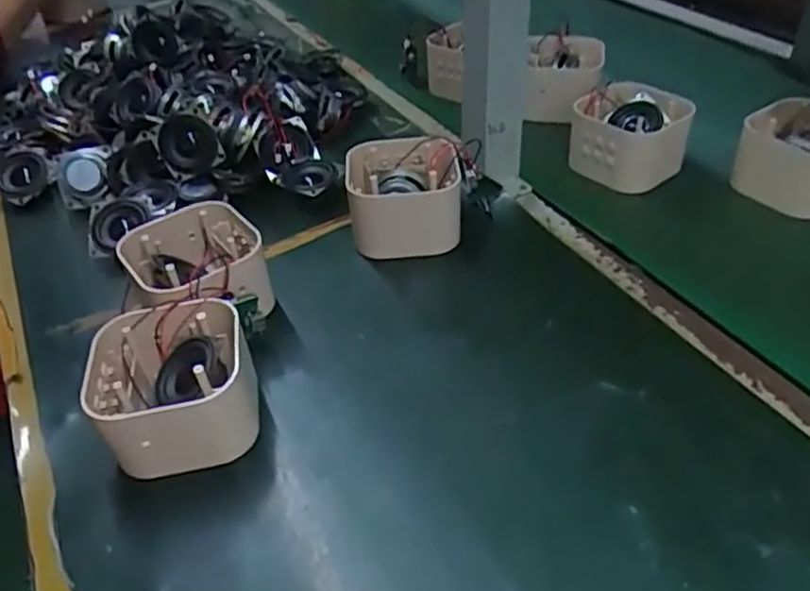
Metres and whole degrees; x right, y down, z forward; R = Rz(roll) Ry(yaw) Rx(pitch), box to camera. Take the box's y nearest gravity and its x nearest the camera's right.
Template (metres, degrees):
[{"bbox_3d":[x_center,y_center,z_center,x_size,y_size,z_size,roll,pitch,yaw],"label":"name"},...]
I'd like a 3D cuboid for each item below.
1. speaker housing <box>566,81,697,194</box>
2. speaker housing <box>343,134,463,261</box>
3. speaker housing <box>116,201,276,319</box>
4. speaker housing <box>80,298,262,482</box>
[{"bbox_3d":[0.199,-0.143,0.613,0.101,0.052,0.097,6,43,14],"label":"speaker housing"},{"bbox_3d":[-0.001,-0.078,0.551,0.088,0.066,0.085,-10,42,-4],"label":"speaker housing"},{"bbox_3d":[-0.146,-0.010,0.498,0.090,0.066,0.105,-21,44,-16],"label":"speaker housing"},{"bbox_3d":[-0.140,0.057,0.424,0.096,0.063,0.090,-10,42,-4],"label":"speaker housing"}]

